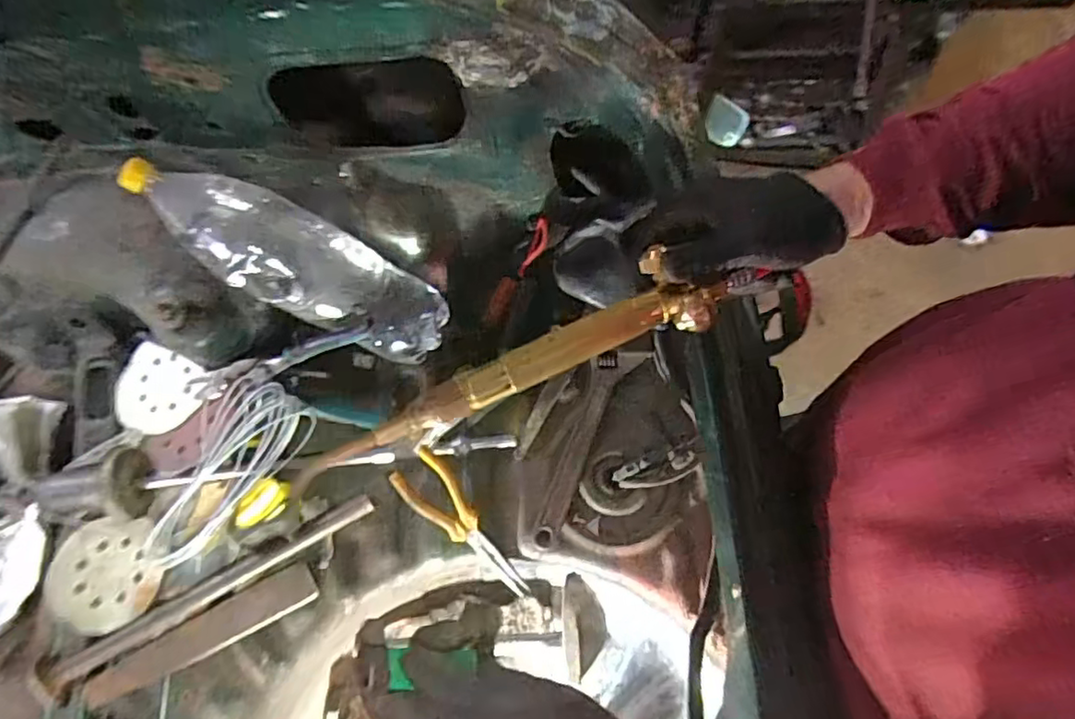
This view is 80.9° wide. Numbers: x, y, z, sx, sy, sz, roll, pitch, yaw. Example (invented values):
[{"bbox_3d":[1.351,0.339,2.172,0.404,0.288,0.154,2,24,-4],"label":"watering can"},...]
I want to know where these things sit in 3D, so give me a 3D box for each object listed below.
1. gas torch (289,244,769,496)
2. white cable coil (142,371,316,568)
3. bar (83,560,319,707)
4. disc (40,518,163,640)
[{"bbox_3d":[-0.007,0.006,0.428,0.340,0.035,0.045,-24,74,-3],"label":"gas torch"},{"bbox_3d":[-0.355,0.117,0.687,0.103,0.039,0.224,41,77,12],"label":"white cable coil"},{"bbox_3d":[-0.356,0.295,0.671,0.248,0.010,0.045,-28,87,-5],"label":"bar"},{"bbox_3d":[-0.472,0.233,0.682,0.106,0.009,0.118,-16,62,-16],"label":"disc"}]

